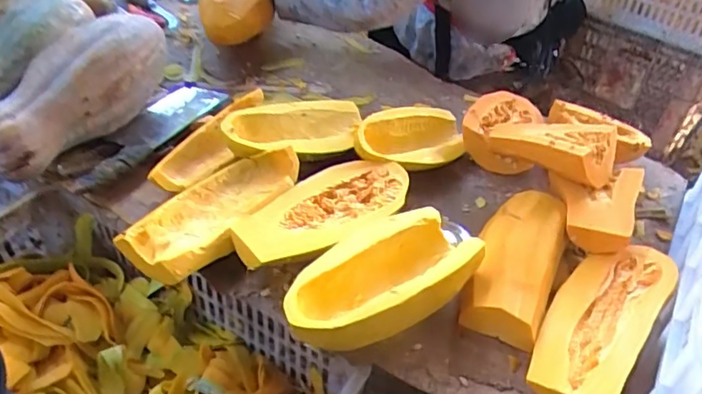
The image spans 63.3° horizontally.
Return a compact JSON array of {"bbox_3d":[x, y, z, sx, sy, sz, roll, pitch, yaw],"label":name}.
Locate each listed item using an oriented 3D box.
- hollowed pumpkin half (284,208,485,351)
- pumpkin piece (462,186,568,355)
[{"bbox_3d":[0.028,0.095,0.611,0.213,0.080,0.122,-24,50,-25],"label":"hollowed pumpkin half"},{"bbox_3d":[0.197,0.066,0.668,0.090,0.049,0.220,20,46,17],"label":"pumpkin piece"}]

